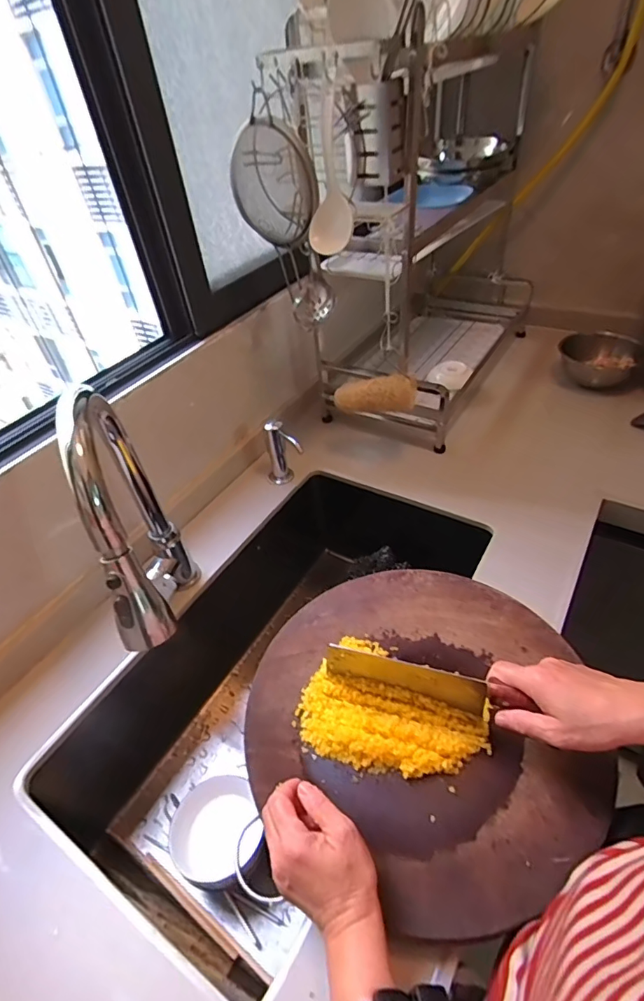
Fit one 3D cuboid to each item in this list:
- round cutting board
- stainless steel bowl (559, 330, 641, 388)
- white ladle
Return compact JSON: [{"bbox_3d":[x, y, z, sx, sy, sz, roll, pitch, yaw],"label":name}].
[{"bbox_3d":[0.111,0.217,0.526,0.359,0.017,0.336,25,52,30],"label":"round cutting board"},{"bbox_3d":[0.572,-0.292,1.005,0.141,0.078,0.124,17,48,24],"label":"stainless steel bowl"},{"bbox_3d":[0.004,-0.424,0.607,0.053,0.194,0.053,-9,43,-2],"label":"white ladle"}]

